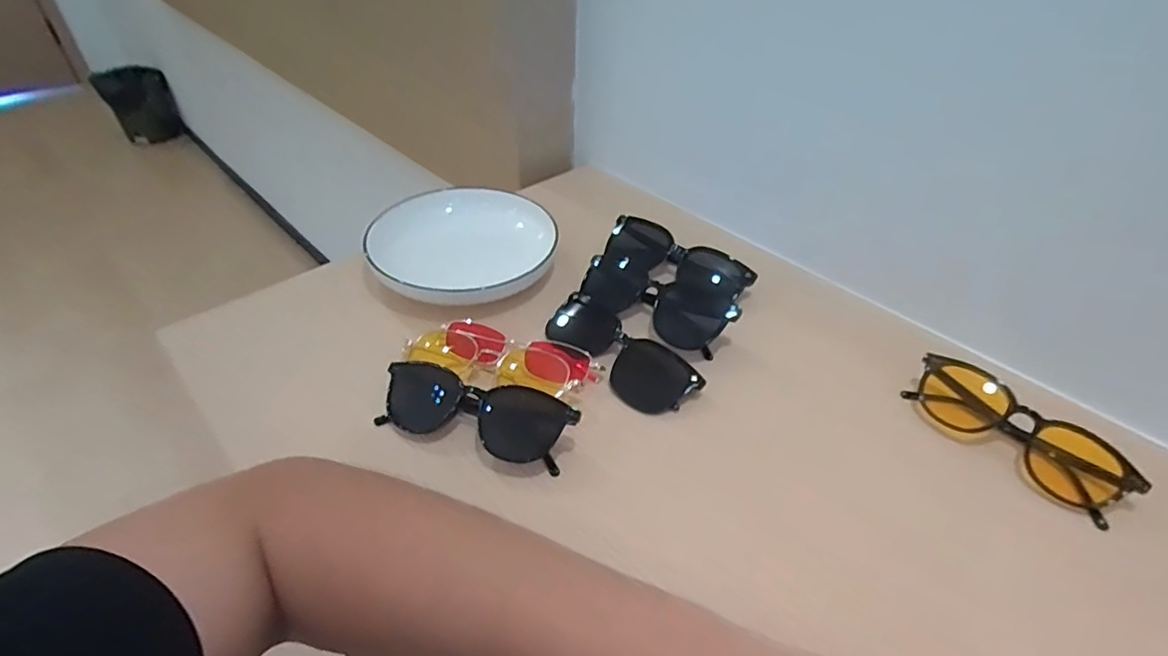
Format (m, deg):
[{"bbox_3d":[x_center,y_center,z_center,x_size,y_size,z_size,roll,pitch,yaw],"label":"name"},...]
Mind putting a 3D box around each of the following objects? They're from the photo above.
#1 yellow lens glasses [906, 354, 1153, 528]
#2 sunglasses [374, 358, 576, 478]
[{"bbox_3d":[0.304,0.070,0.401,0.047,0.032,0.137,-26,49,-30],"label":"yellow lens glasses"},{"bbox_3d":[-0.075,0.058,0.396,0.139,0.031,0.056,17,43,16],"label":"sunglasses"}]

